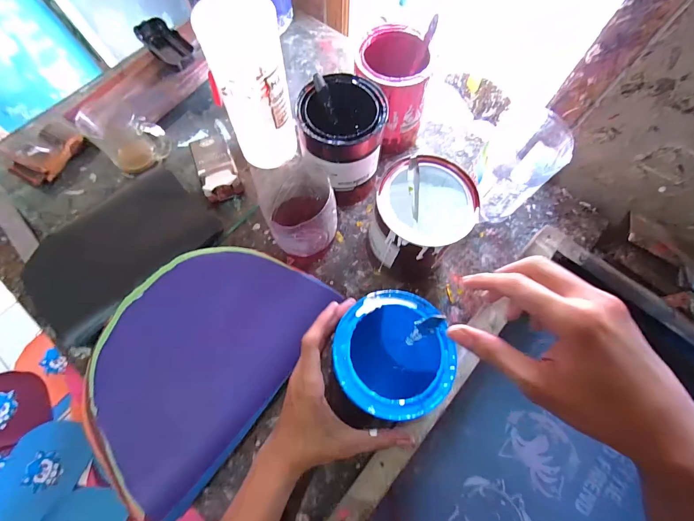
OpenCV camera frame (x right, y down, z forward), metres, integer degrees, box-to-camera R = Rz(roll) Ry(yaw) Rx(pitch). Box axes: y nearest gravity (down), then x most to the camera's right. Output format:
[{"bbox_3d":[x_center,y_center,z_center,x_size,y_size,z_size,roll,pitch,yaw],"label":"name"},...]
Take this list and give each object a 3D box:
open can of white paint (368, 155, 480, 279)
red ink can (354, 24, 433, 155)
[{"bbox_3d":[0.086,-0.044,0.420,0.104,0.137,0.108,1,69,-2],"label":"open can of white paint"},{"bbox_3d":[0.062,-0.241,0.493,0.101,0.136,0.110,-25,72,-12],"label":"red ink can"}]

